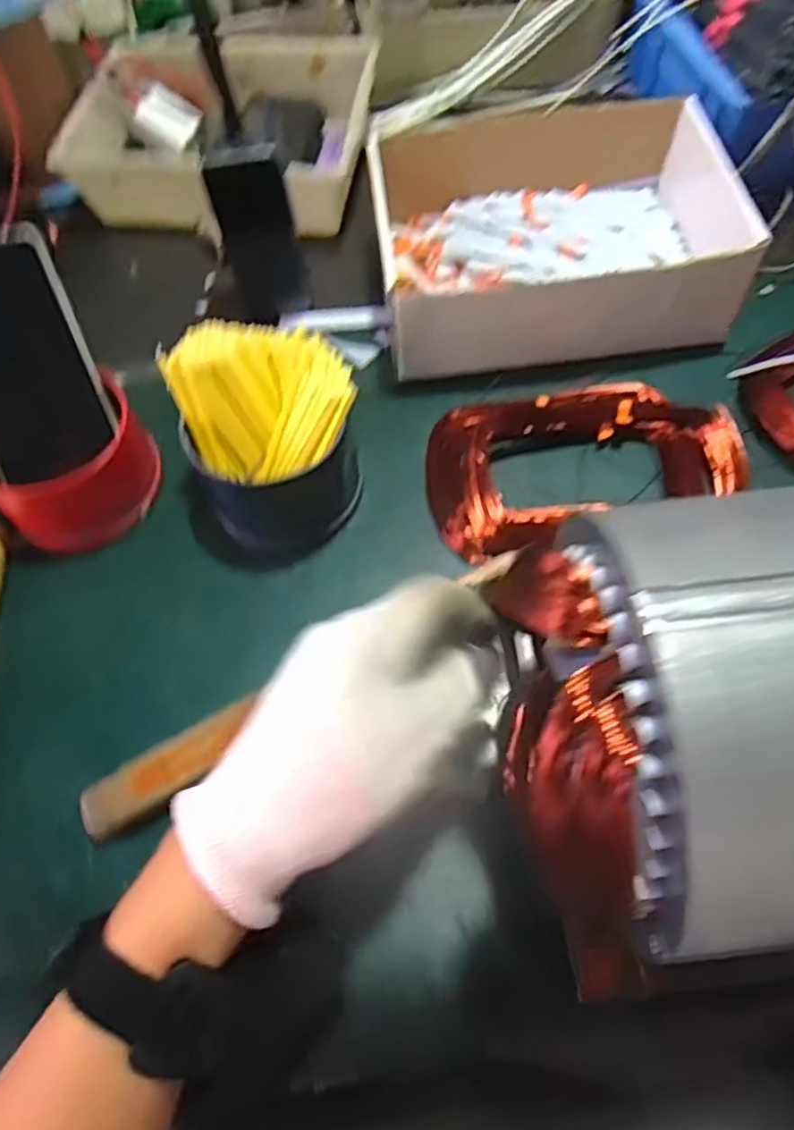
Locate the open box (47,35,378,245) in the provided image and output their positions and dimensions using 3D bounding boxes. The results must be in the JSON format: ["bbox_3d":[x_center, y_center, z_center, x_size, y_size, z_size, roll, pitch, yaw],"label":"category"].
[{"bbox_3d":[-0.144,-0.364,0.605,0.245,0.063,0.194,8,64,7],"label":"open box"}]

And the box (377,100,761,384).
[{"bbox_3d":[0.109,-0.234,0.510,0.242,0.076,0.198,-5,63,1],"label":"box"}]

